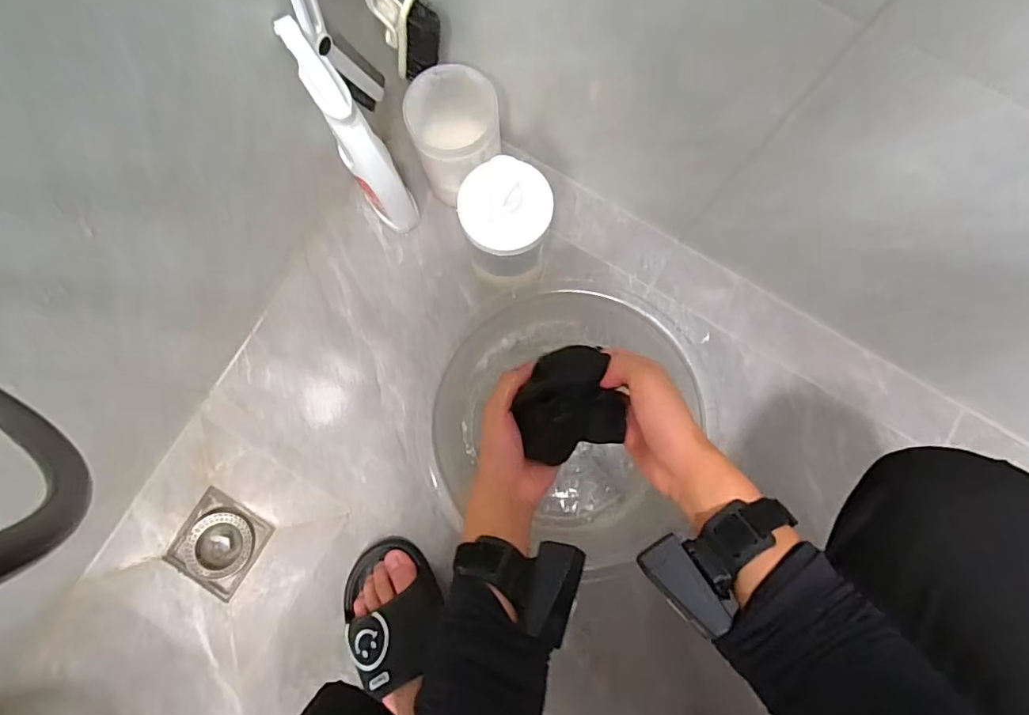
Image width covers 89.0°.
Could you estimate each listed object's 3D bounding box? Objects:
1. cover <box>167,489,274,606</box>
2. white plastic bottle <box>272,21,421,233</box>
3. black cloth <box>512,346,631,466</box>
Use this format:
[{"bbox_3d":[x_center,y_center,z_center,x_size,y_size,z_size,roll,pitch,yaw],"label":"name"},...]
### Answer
[{"bbox_3d":[-0.353,0.224,0.631,0.093,0.024,0.096,31,83,5],"label":"cover"},{"bbox_3d":[-0.158,-0.220,0.556,0.042,0.253,0.113,-28,83,-4],"label":"white plastic bottle"},{"bbox_3d":[0.049,0.041,0.469,0.090,0.031,0.093,-13,82,-2],"label":"black cloth"}]

